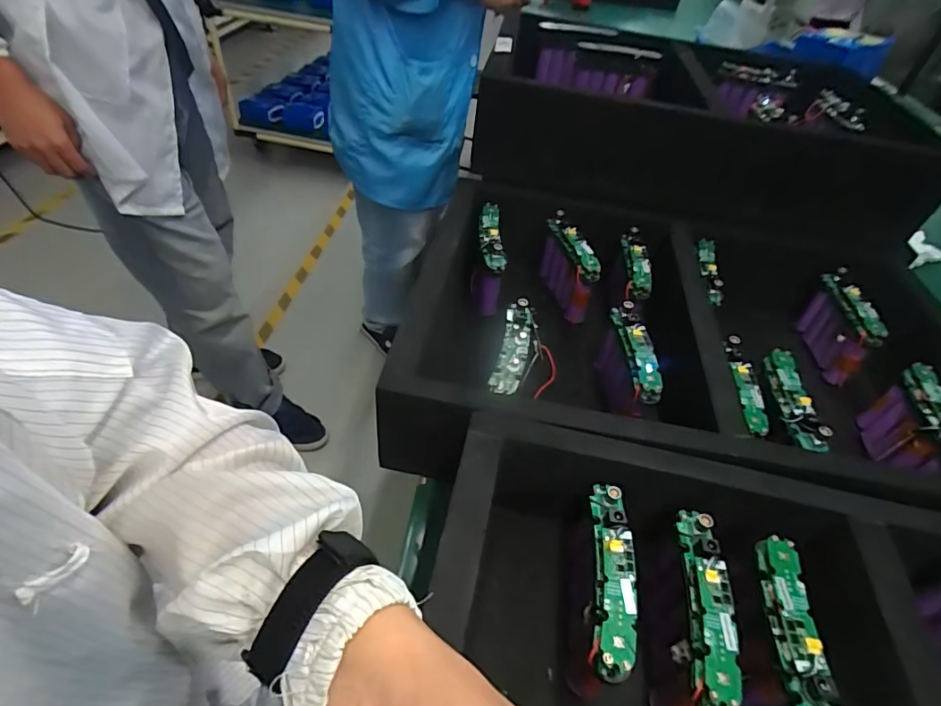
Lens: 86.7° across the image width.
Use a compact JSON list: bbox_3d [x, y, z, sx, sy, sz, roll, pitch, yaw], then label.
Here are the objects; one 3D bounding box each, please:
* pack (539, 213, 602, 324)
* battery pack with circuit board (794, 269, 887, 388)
[{"bbox_3d":[0.117,-0.099,0.599,0.024,0.085,0.105,-9,47,-16],"label":"pack"},{"bbox_3d":[0.423,-0.031,0.574,0.020,0.082,0.107,6,45,-1],"label":"battery pack with circuit board"}]

